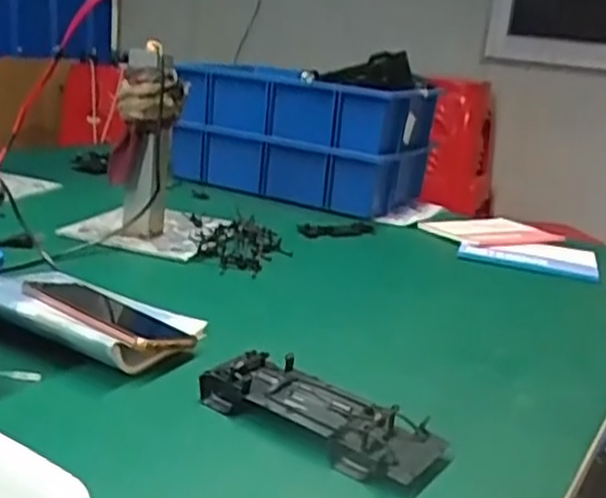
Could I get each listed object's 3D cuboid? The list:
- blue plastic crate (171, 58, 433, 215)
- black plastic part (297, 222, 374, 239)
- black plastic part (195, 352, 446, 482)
[{"bbox_3d":[0.009,-0.214,1.343,0.396,0.219,0.307,16,20,30],"label":"blue plastic crate"},{"bbox_3d":[0.051,-0.030,1.128,0.147,0.013,0.048,-7,21,-37],"label":"black plastic part"},{"bbox_3d":[0.012,0.127,0.560,0.191,0.034,0.072,16,19,29],"label":"black plastic part"}]

